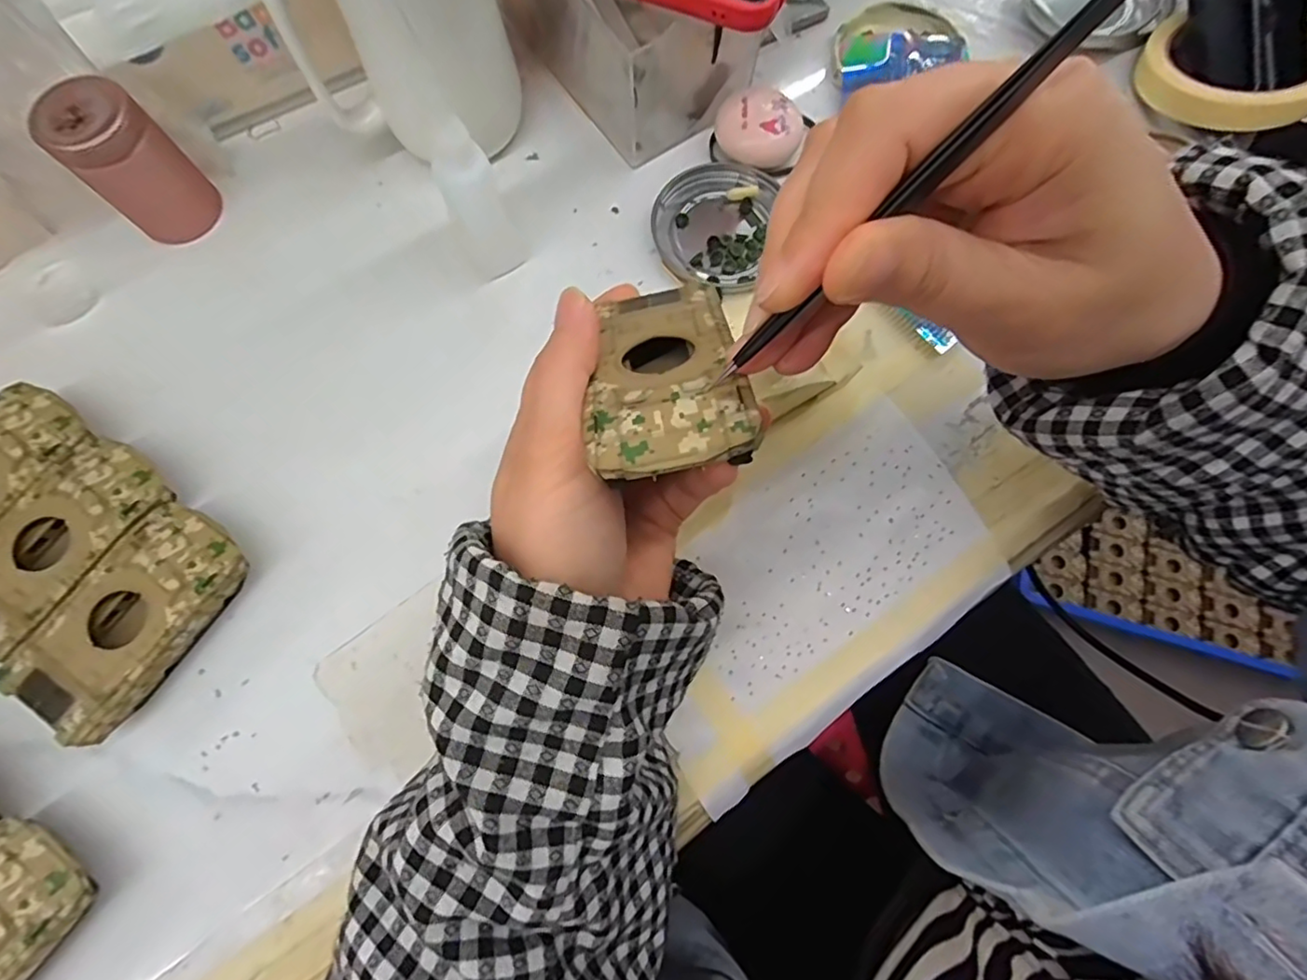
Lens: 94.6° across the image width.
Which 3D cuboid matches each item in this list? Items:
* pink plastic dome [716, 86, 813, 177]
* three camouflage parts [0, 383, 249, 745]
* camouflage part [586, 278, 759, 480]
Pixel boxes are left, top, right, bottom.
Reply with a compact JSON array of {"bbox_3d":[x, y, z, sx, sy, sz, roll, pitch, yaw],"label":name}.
[{"bbox_3d":[0.060,-0.204,0.343,0.050,0.021,0.042,19,75,4],"label":"pink plastic dome"},{"bbox_3d":[-0.265,0.028,0.276,0.150,0.026,0.095,36,77,8],"label":"three camouflage parts"},{"bbox_3d":[0.003,-0.038,0.192,0.046,0.013,0.095,-4,43,-2],"label":"camouflage part"}]

